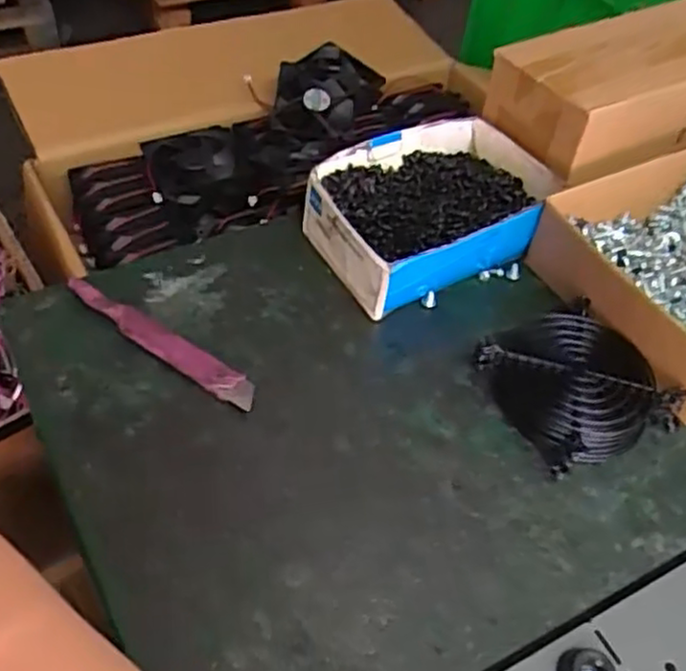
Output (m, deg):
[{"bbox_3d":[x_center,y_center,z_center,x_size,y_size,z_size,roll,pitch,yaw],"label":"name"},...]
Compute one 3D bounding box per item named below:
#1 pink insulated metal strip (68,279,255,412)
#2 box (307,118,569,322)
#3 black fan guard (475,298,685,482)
[{"bbox_3d":[-0.111,0.002,0.430,0.142,0.006,0.019,30,62,19],"label":"pink insulated metal strip"},{"bbox_3d":[0.063,-0.093,0.512,0.170,0.049,0.118,-25,55,-23],"label":"box"},{"bbox_3d":[0.137,0.025,0.429,0.090,0.026,0.095,-17,53,-18],"label":"black fan guard"}]

